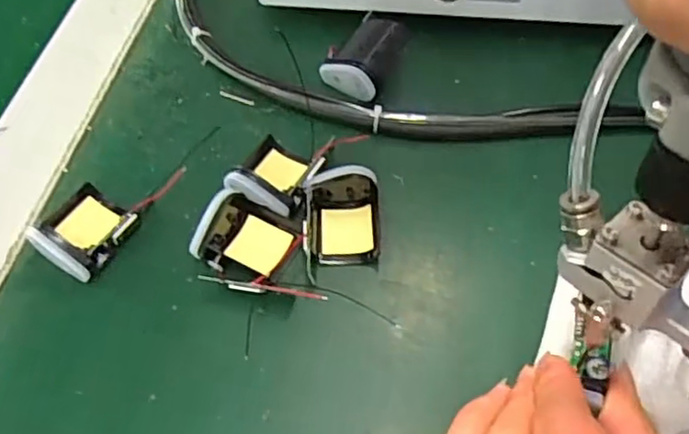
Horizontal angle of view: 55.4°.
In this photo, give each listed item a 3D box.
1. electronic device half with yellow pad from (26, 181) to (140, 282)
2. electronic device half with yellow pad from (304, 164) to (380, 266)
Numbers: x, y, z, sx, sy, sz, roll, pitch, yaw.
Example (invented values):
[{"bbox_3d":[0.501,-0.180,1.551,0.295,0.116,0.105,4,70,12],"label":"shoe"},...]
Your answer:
[{"bbox_3d":[-0.124,0.005,0.311,0.039,0.020,0.042,30,62,19],"label":"electronic device half with yellow pad"},{"bbox_3d":[0.000,-0.001,0.310,0.033,0.021,0.041,-5,57,-2],"label":"electronic device half with yellow pad"}]

